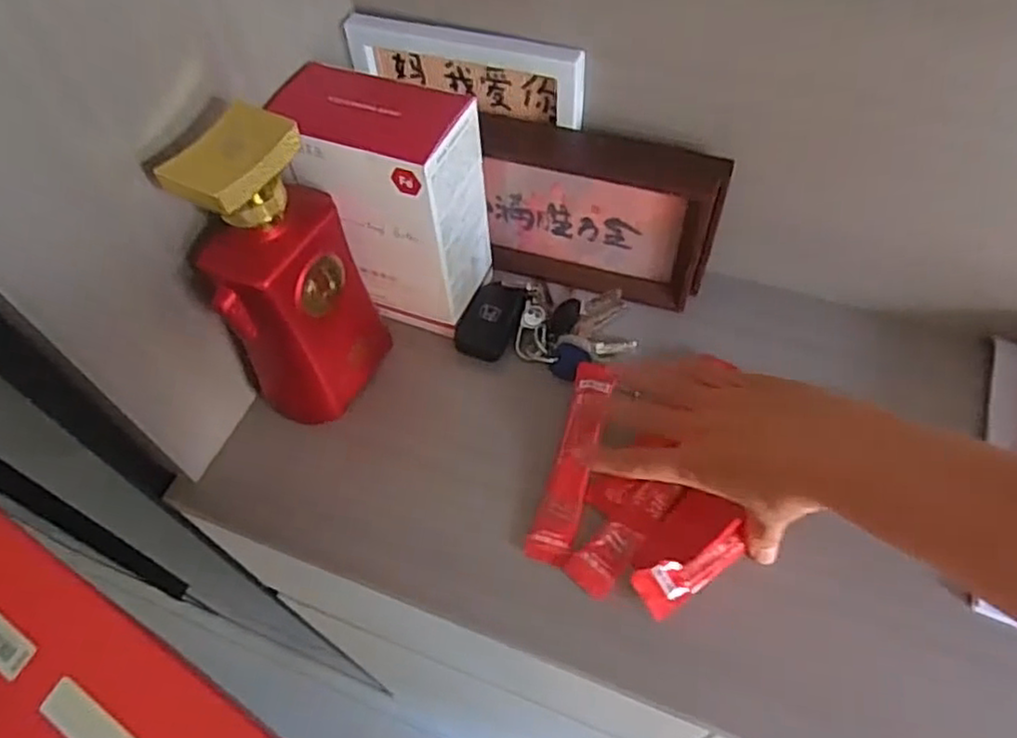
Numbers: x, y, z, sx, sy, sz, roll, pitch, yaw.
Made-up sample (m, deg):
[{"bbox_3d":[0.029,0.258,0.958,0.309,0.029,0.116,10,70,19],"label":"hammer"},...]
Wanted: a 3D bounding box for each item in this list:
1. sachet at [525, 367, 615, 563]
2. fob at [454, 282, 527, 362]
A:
[{"bbox_3d":[0.045,0.061,0.465,0.028,0.009,0.147,13,63,12],"label":"sachet"},{"bbox_3d":[-0.013,-0.039,0.528,0.039,0.019,0.066,19,60,16],"label":"fob"}]

